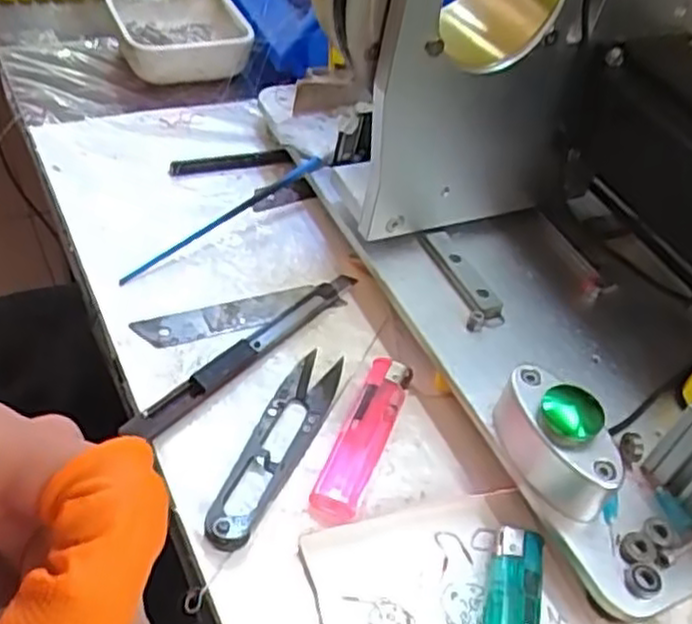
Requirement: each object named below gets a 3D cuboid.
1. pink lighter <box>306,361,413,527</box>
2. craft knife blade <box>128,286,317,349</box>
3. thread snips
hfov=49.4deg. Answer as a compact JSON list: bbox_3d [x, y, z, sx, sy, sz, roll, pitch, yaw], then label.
[{"bbox_3d":[0.006,0.052,0.311,0.019,0.008,0.080,21,46,9],"label":"pink lighter"},{"bbox_3d":[-0.054,0.003,0.350,0.083,0.006,0.020,-14,47,-22],"label":"craft knife blade"},{"bbox_3d":[-0.027,0.050,0.303,0.022,0.011,0.099,21,46,9],"label":"thread snips"}]

